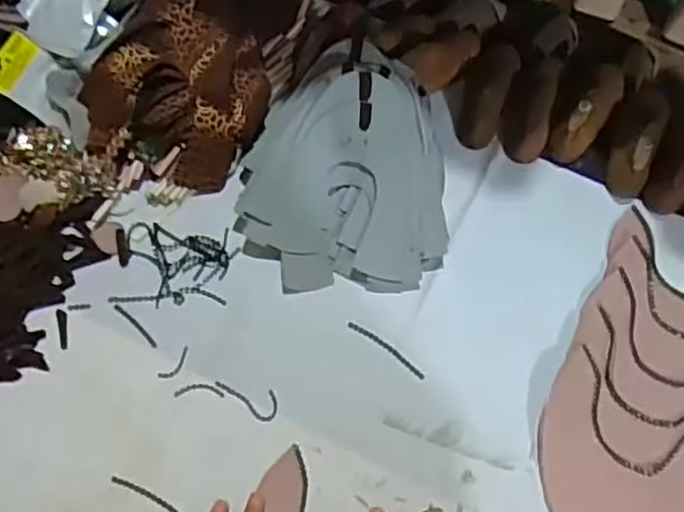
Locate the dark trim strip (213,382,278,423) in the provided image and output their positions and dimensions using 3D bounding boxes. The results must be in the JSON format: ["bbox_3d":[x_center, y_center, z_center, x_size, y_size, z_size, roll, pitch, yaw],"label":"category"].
[{"bbox_3d":[-0.084,0.127,0.641,0.064,0.004,0.028,35,71,16],"label":"dark trim strip"}]

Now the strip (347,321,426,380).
[{"bbox_3d":[0.043,0.089,0.661,0.087,0.004,0.010,35,71,15],"label":"strip"}]

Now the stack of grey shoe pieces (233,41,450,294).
[{"bbox_3d":[0.000,-0.096,0.692,0.208,0.093,0.245,1,66,2],"label":"stack of grey shoe pieces"}]

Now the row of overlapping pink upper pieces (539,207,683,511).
[{"bbox_3d":[0.293,0.113,0.640,0.157,0.006,0.334,26,69,12],"label":"row of overlapping pink upper pieces"}]

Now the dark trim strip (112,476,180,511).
[{"bbox_3d":[-0.168,0.208,0.601,0.071,0.004,0.007,24,69,12],"label":"dark trim strip"}]

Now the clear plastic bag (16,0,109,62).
[{"bbox_3d":[-0.301,-0.271,0.746,0.084,0.011,0.099,23,99,-3],"label":"clear plastic bag"}]

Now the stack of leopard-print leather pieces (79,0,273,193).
[{"bbox_3d":[-0.161,-0.186,0.737,0.169,0.081,0.204,18,68,10],"label":"stack of leopard-print leather pieces"}]

